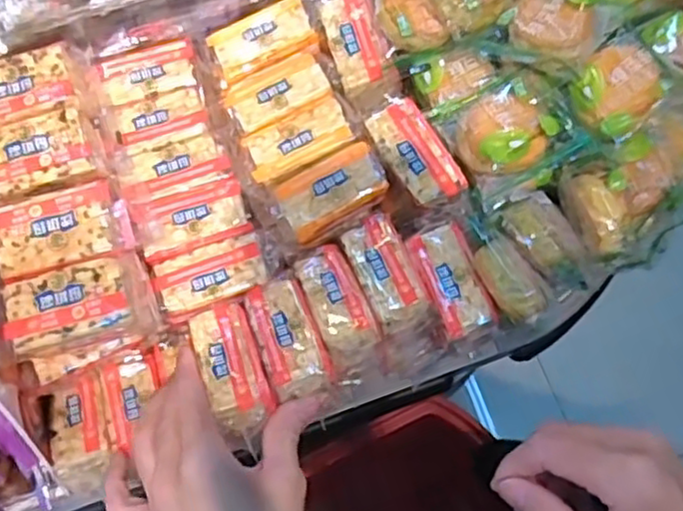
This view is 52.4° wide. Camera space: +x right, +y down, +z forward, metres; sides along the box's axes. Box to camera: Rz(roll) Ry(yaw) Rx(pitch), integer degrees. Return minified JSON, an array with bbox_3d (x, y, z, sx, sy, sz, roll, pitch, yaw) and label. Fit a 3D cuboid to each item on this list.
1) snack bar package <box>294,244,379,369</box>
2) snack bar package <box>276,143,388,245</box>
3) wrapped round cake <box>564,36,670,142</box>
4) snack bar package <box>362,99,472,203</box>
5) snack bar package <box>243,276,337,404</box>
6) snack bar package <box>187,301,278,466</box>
[{"bbox_3d":[-0.004,0.029,0.444,0.034,0.029,0.080,-22,74,-8],"label":"snack bar package"},{"bbox_3d":[-0.006,-0.042,0.450,0.067,0.015,0.042,-29,75,-10],"label":"snack bar package"},{"bbox_3d":[0.172,-0.104,0.430,0.049,0.024,0.055,42,76,11],"label":"wrapped round cake"},{"bbox_3d":[0.049,-0.067,0.447,0.036,0.013,0.069,-34,76,-11],"label":"snack bar package"},{"bbox_3d":[-0.033,0.050,0.425,0.038,0.021,0.075,-22,74,-8],"label":"snack bar package"},{"bbox_3d":[-0.064,0.070,0.418,0.036,0.016,0.089,-21,74,-8],"label":"snack bar package"}]

